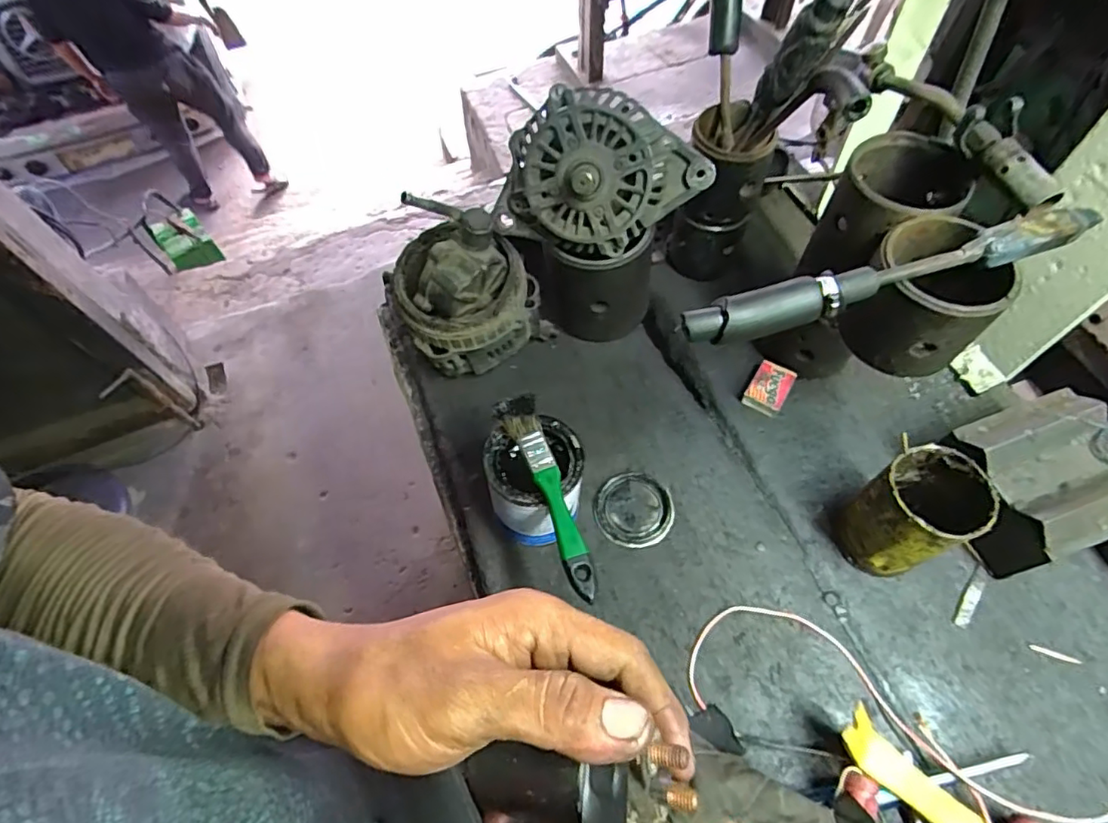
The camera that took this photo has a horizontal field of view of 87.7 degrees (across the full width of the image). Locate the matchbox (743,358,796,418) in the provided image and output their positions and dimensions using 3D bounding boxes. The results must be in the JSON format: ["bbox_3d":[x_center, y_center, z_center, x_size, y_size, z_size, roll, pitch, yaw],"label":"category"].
[{"bbox_3d":[0.223,-0.024,0.595,0.037,0.014,0.052,28,66,17],"label":"matchbox"}]

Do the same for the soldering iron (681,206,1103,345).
[{"bbox_3d":[0.217,-0.087,0.373,0.271,0.026,0.028,-13,61,-5],"label":"soldering iron"}]

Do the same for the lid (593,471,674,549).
[{"bbox_3d":[0.076,0.093,0.557,0.072,0.004,0.073,-1,61,2],"label":"lid"}]

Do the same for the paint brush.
[{"bbox_3d":[-0.008,0.064,0.452,0.033,0.008,0.171,-17,61,-7],"label":"paint brush"}]

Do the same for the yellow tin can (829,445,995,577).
[{"bbox_3d":[0.296,0.085,0.477,0.087,0.110,0.073,-27,63,-12],"label":"yellow tin can"}]

